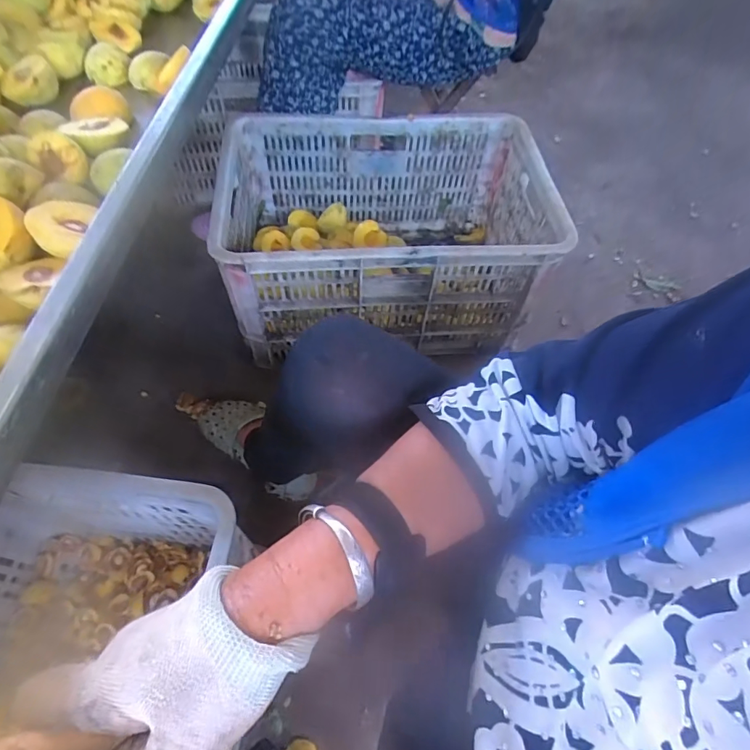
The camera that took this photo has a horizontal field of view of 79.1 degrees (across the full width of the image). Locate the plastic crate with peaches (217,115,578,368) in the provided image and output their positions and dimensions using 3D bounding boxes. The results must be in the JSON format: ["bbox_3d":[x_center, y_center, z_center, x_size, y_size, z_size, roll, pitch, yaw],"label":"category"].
[{"bbox_3d":[0.013,-0.245,0.805,0.513,0.245,0.331,-2,59,-5],"label":"plastic crate with peaches"}]

